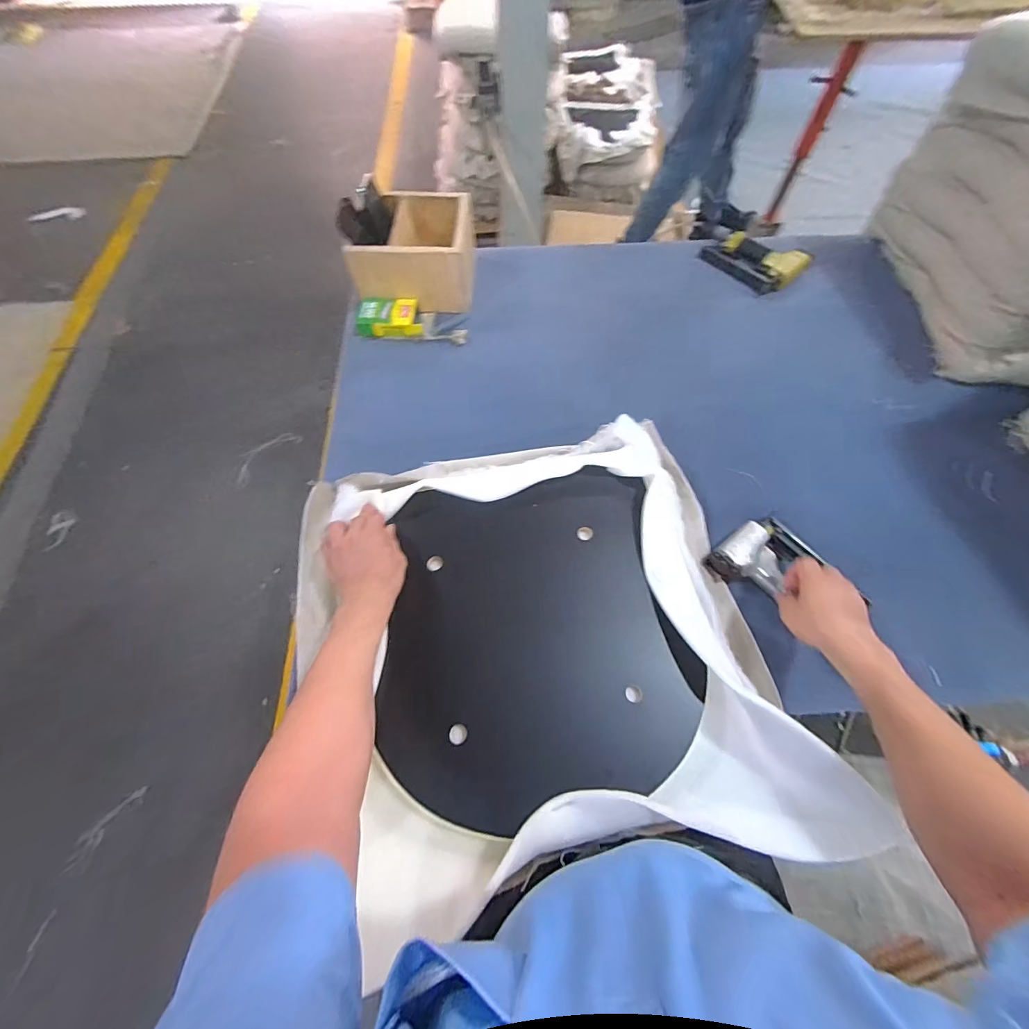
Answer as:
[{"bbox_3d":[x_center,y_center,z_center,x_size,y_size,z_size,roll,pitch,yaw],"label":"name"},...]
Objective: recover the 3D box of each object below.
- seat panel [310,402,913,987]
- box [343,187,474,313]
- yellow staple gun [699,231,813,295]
[{"bbox_3d":[0.015,0.140,0.553,0.588,0.143,0.553,-11,66,-8],"label":"seat panel"},{"bbox_3d":[-0.200,-0.543,0.902,0.225,0.132,0.207,4,64,-2],"label":"box"},{"bbox_3d":[0.527,-0.568,0.955,0.133,0.048,0.199,-37,72,-19],"label":"yellow staple gun"}]

